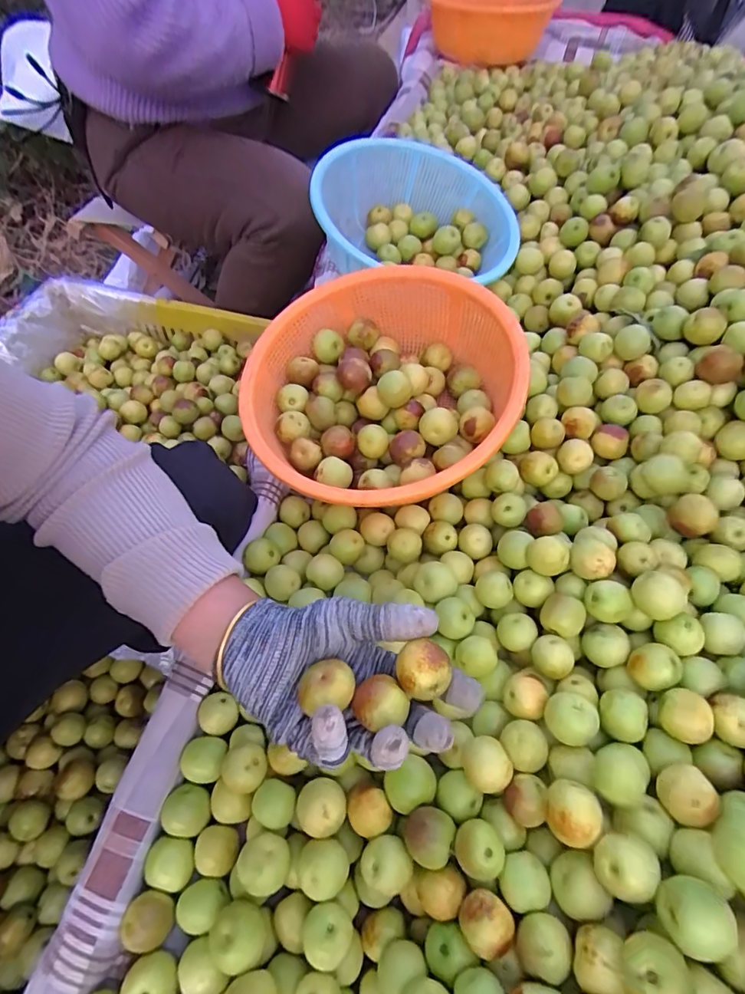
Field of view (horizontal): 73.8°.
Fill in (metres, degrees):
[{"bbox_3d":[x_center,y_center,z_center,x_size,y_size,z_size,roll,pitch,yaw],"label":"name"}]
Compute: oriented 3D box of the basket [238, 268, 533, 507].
[{"bbox_3d":[0.009,-0.109,0.484,0.254,0.105,0.266,1,61,-1],"label":"basket"}]

